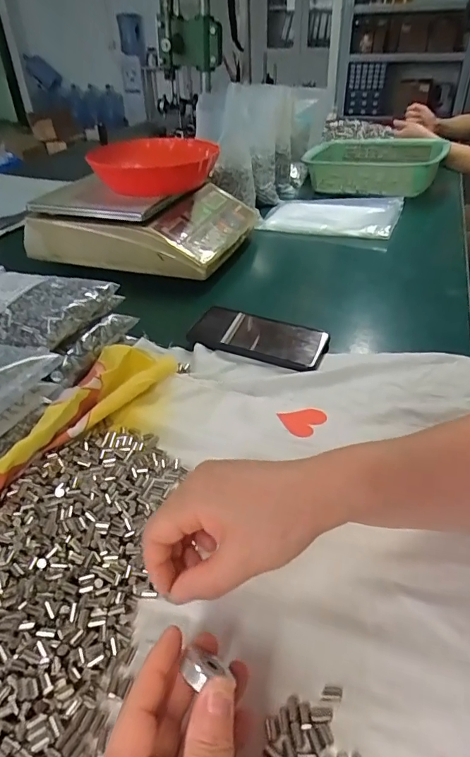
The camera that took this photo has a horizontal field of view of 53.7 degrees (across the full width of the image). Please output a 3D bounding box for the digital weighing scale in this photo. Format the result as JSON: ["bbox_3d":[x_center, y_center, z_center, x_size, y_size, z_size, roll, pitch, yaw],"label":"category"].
[{"bbox_3d":[-0.154,-0.283,0.817,0.315,0.117,0.315,12,40,17],"label":"digital weighing scale"}]

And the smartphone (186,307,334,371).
[{"bbox_3d":[0.025,-0.053,0.564,0.171,0.016,0.078,14,40,22],"label":"smartphone"}]

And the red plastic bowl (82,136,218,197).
[{"bbox_3d":[-0.125,-0.354,0.771,0.188,0.057,0.180,0,38,3],"label":"red plastic bowl"}]

